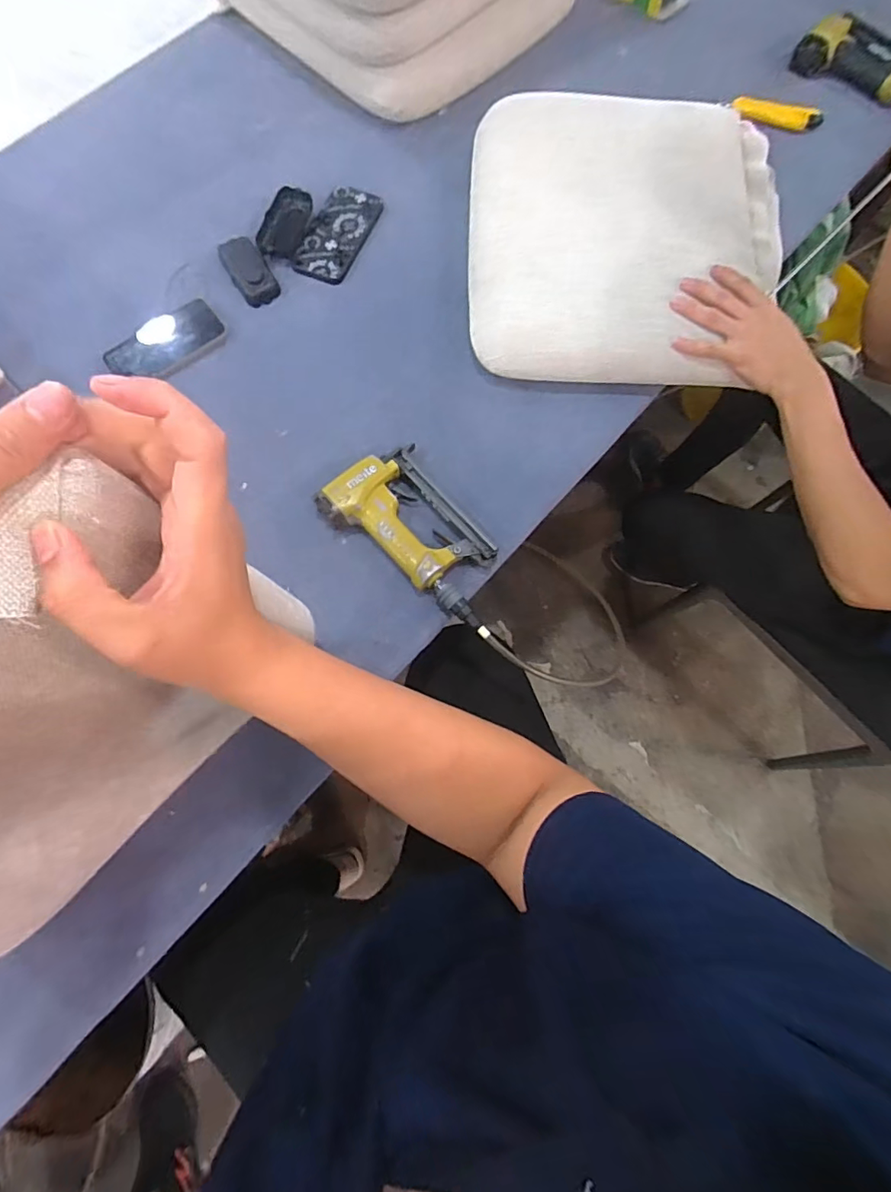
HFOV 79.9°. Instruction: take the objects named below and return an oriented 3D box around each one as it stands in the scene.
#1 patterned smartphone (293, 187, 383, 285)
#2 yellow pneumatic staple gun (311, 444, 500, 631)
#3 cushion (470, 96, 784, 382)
[{"bbox_3d":[-0.152,-0.521,0.766,0.080,0.011,0.164,18,73,5],"label":"patterned smartphone"},{"bbox_3d":[-0.027,-0.072,0.626,0.236,0.040,0.126,44,77,11],"label":"yellow pneumatic staple gun"},{"bbox_3d":[0.255,-0.492,0.721,0.444,0.082,0.441,4,73,0],"label":"cushion"}]

